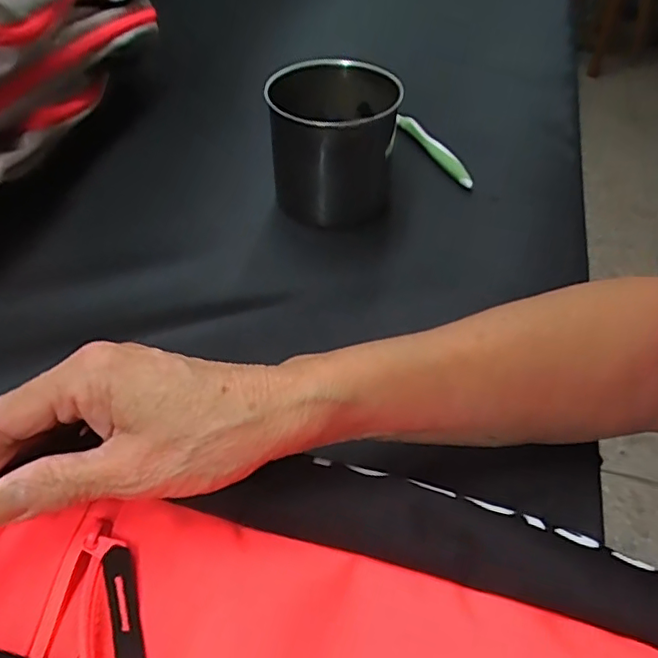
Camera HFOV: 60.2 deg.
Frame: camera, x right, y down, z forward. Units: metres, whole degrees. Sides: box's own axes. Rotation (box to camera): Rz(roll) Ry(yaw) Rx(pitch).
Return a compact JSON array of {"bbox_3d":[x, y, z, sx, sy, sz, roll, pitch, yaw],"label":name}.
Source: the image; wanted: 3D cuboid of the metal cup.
[{"bbox_3d":[0.003,-0.147,0.466,0.100,0.106,0.098,3,48,2],"label":"metal cup"}]

